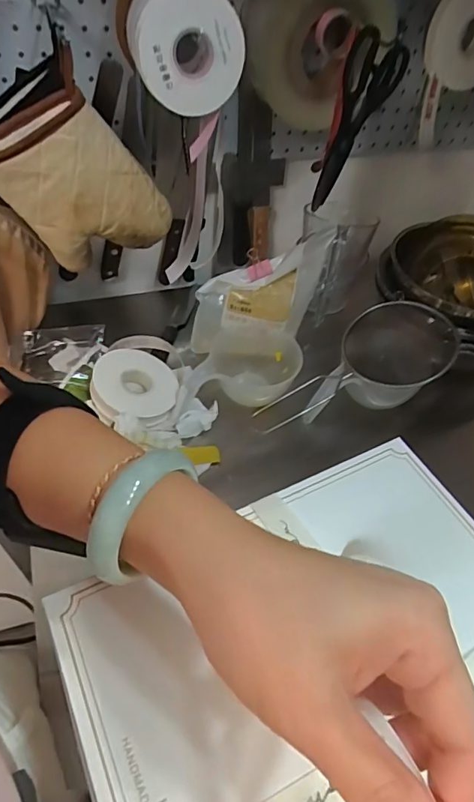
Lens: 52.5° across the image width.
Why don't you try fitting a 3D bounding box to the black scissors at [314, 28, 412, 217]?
[{"bbox_3d":[0.161,-0.362,0.632,0.091,0.223,0.026,-25,60,-28],"label":"black scissors"}]

